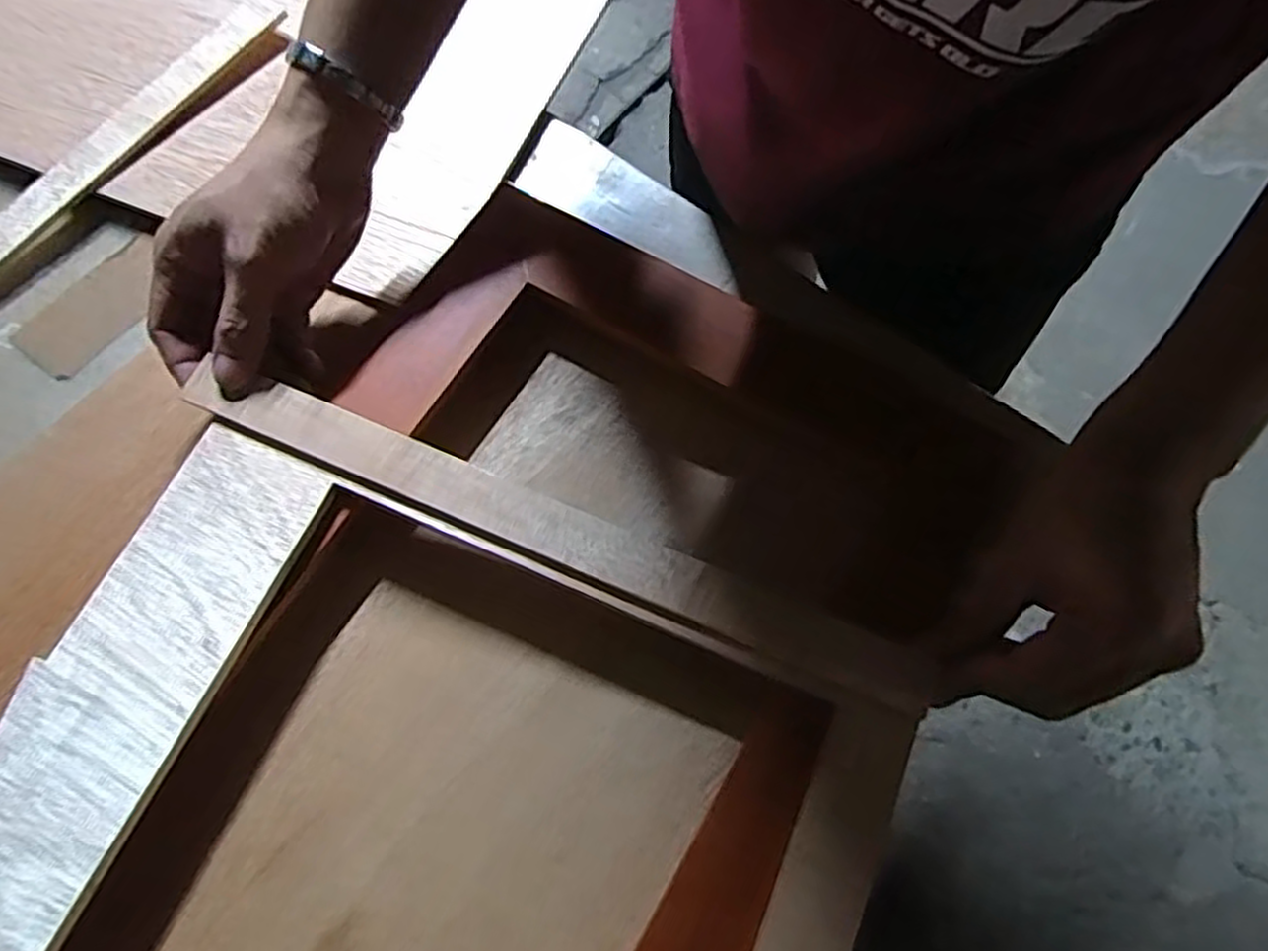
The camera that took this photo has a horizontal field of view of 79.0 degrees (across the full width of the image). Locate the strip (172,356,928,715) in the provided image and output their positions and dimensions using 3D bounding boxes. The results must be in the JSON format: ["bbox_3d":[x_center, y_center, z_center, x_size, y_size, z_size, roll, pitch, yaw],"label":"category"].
[{"bbox_3d":[-0.043,0.022,0.347,0.347,0.006,0.027,22,72,7],"label":"strip"}]

